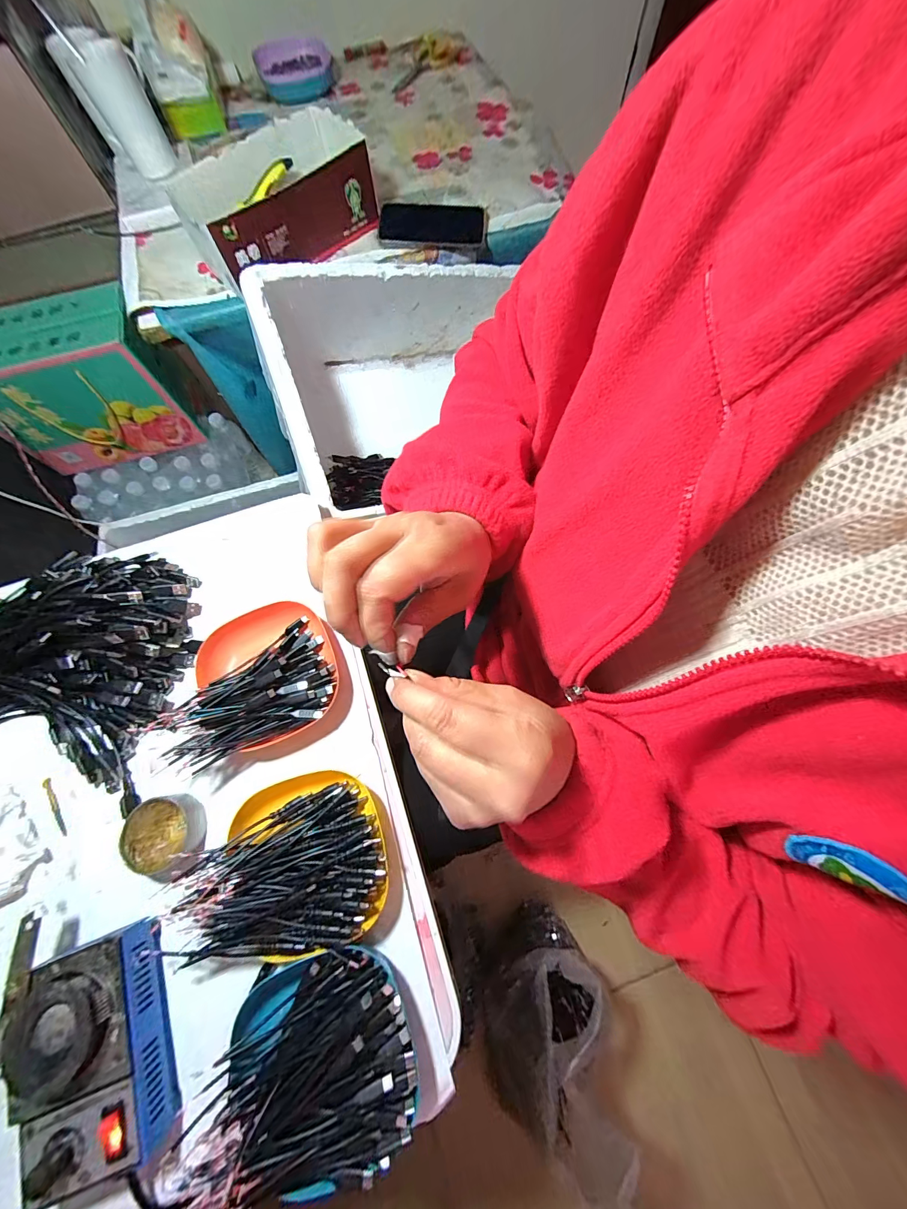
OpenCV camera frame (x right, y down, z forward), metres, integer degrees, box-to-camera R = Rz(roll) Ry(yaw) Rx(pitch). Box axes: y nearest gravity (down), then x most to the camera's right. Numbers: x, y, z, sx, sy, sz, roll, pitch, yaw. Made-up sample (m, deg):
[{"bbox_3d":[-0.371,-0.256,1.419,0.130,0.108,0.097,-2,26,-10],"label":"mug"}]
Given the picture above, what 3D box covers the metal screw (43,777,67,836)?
[{"bbox_3d":[-0.408,0.207,0.395,0.007,0.006,0.061,-31,75,-8],"label":"metal screw"}]

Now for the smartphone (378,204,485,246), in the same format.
[{"bbox_3d":[-0.033,-0.585,0.593,0.160,0.008,0.078,-2,84,-8],"label":"smartphone"}]

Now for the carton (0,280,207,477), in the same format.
[{"bbox_3d":[-0.723,-0.429,0.768,0.323,0.235,0.160,-15,73,-3],"label":"carton"}]

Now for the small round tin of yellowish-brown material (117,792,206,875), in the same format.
[{"bbox_3d":[-0.278,0.218,0.372,0.064,0.025,0.061,0,73,1],"label":"small round tin of yellowish-brown material"}]

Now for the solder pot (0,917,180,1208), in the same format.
[{"bbox_3d":[-0.287,0.358,0.310,0.112,0.052,0.150,-20,73,-5],"label":"solder pot"}]

